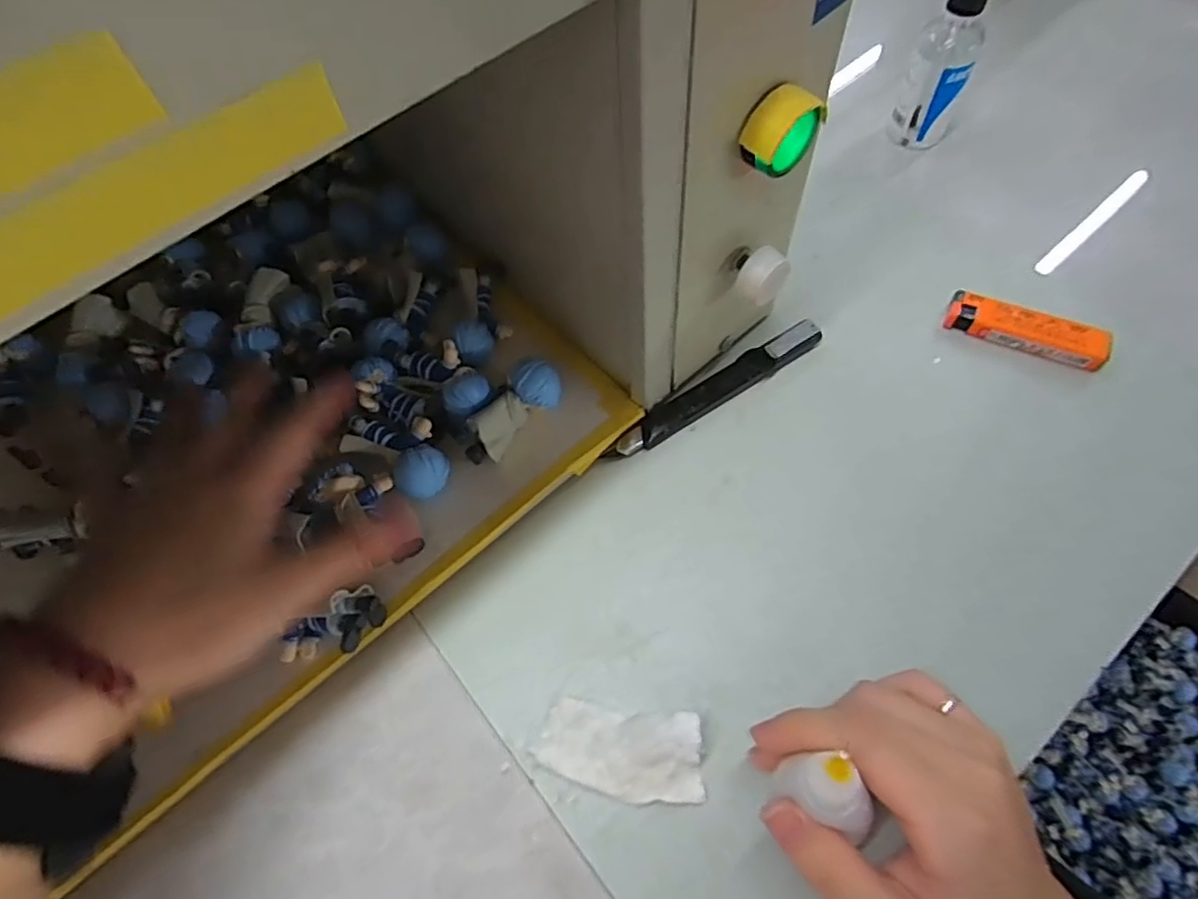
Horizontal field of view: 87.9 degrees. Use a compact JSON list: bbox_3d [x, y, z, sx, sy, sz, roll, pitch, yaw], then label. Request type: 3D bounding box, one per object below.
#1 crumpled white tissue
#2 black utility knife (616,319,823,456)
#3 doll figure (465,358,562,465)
[{"bbox_3d":[0.009,0.129,0.265,0.069,0.022,0.035,4,64,5],"label":"crumpled white tissue"},{"bbox_3d":[0.068,-0.035,0.345,0.131,0.010,0.018,-31,72,-13],"label":"black utility knife"},{"bbox_3d":[-0.044,-0.018,0.322,0.026,0.026,0.059,29,69,16],"label":"doll figure"}]

